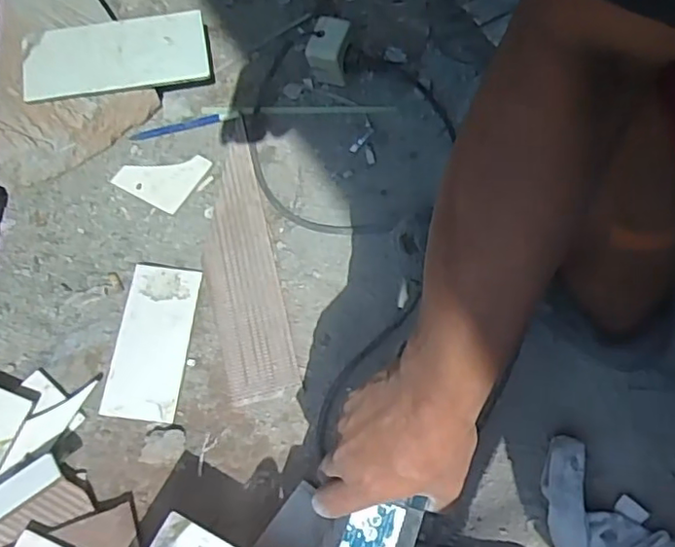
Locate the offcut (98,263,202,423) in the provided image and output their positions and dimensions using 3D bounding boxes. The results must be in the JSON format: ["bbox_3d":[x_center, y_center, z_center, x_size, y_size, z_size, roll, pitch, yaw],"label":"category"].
[{"bbox_3d":[-0.194,0.070,0.653,0.074,0.010,0.164,4,67,3],"label":"offcut"}]

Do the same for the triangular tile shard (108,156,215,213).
[{"bbox_3d":[-0.206,-0.119,0.729,0.086,0.008,0.078,26,70,12],"label":"triangular tile shard"}]

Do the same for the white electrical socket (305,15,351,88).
[{"bbox_3d":[-0.009,-0.270,0.754,0.044,0.065,0.051,13,68,7],"label":"white electrical socket"}]

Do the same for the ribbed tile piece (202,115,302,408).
[{"bbox_3d":[-0.110,-0.022,0.684,0.074,0.012,0.320,-13,67,-4],"label":"ribbed tile piece"}]

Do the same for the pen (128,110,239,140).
[{"bbox_3d":[-0.185,-0.180,0.752,0.132,0.008,0.013,-13,67,-4],"label":"pen"}]

